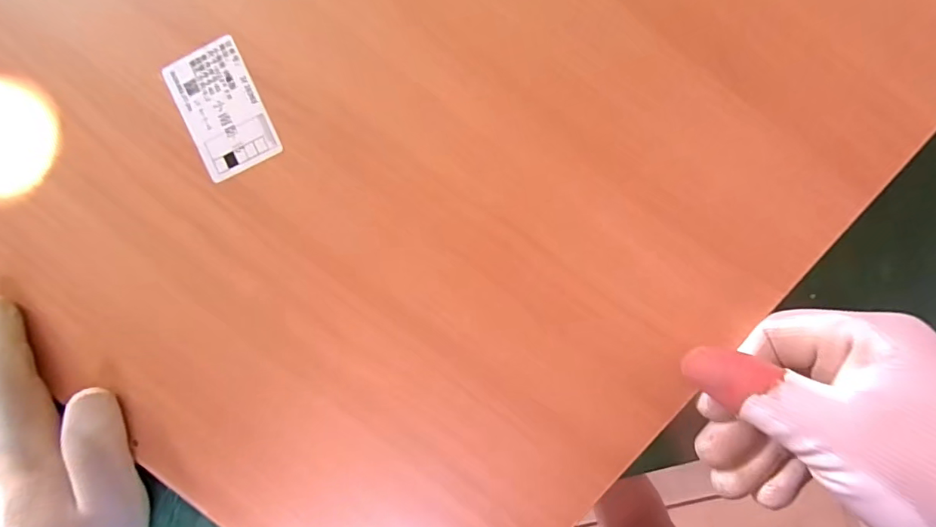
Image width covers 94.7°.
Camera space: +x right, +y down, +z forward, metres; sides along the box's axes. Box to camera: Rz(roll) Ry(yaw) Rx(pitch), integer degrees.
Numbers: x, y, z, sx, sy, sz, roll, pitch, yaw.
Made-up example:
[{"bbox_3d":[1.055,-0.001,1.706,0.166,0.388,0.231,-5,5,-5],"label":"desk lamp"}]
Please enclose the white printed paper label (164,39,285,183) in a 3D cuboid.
[{"bbox_3d":[-0.122,-0.076,0.213,0.039,0.004,0.061,-23,93,6],"label":"white printed paper label"}]

